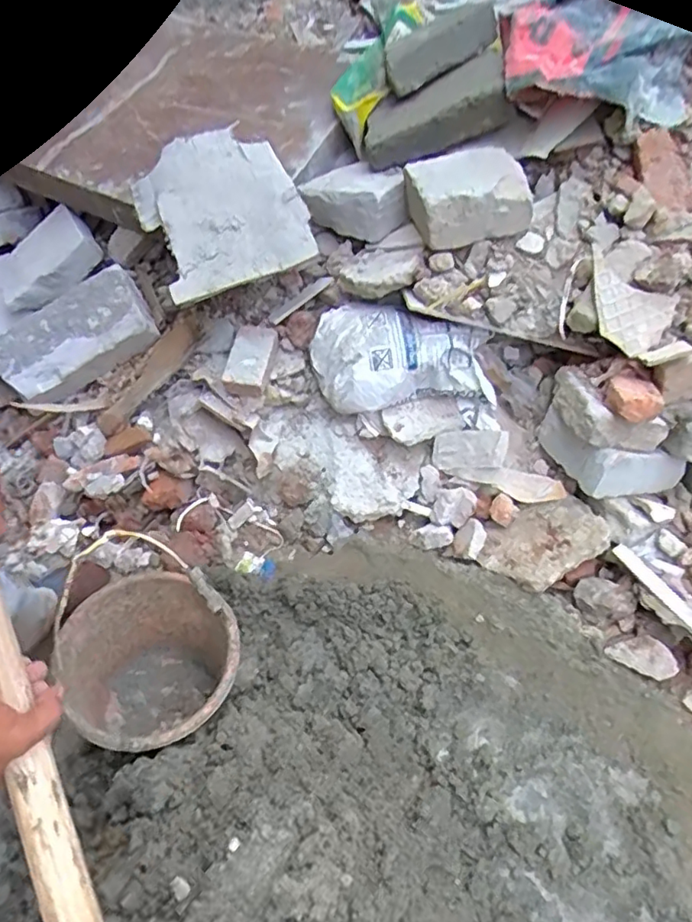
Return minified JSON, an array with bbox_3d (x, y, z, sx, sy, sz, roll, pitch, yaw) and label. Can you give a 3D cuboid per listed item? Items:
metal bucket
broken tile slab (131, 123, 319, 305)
[{"bbox_3d":[-0.299,0.350,0.956,0.238,0.220,0.279,-24,47,-24],"label":"metal bucket"},{"bbox_3d":[-0.262,-0.520,1.185,0.304,0.022,0.413,-27,69,-1],"label":"broken tile slab"}]

